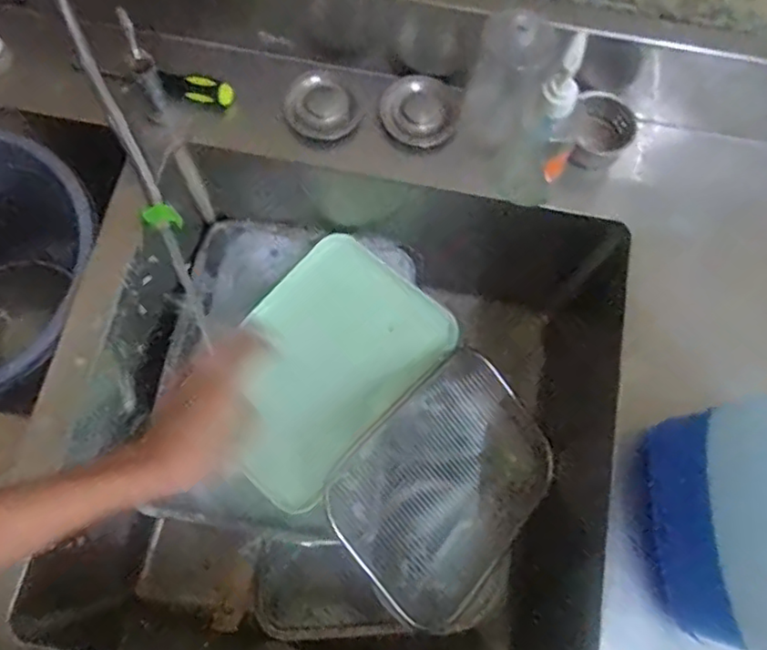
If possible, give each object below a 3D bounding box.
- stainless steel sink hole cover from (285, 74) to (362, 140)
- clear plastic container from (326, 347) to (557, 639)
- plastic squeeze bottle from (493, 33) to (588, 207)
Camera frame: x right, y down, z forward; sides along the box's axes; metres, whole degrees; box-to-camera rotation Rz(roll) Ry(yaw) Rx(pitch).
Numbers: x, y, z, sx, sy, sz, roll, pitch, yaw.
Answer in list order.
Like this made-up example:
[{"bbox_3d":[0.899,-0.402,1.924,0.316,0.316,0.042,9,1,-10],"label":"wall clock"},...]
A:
[{"bbox_3d":[-0.069,-0.238,0.698,0.070,0.029,0.079,-20,74,-8],"label":"stainless steel sink hole cover"},{"bbox_3d":[0.080,0.177,0.754,0.217,0.065,0.299,48,58,-8],"label":"clear plastic container"},{"bbox_3d":[0.150,-0.185,0.596,0.067,0.185,0.056,26,73,7],"label":"plastic squeeze bottle"}]

